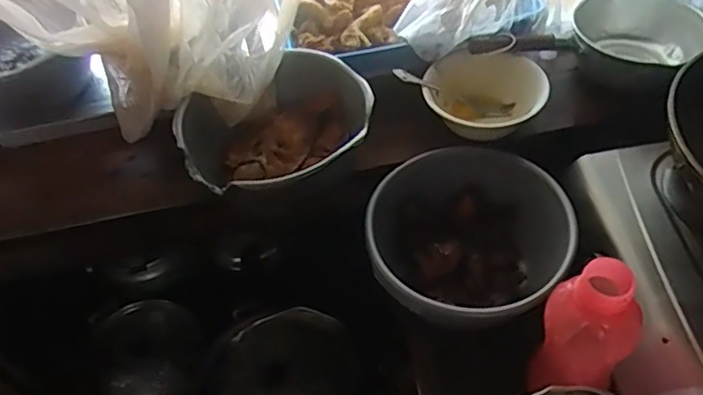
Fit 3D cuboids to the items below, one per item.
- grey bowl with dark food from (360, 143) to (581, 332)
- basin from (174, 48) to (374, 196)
[{"bbox_3d":[0.144,0.061,0.743,0.235,0.132,0.242,-3,51,4],"label":"grey bowl with dark food"},{"bbox_3d":[-0.081,-0.068,0.725,0.226,0.098,0.200,-25,53,-14],"label":"basin"}]

